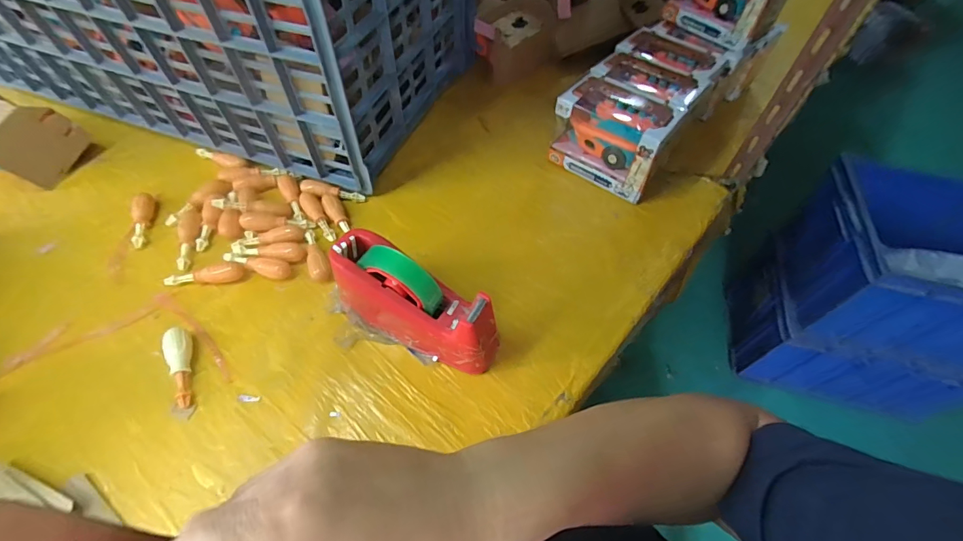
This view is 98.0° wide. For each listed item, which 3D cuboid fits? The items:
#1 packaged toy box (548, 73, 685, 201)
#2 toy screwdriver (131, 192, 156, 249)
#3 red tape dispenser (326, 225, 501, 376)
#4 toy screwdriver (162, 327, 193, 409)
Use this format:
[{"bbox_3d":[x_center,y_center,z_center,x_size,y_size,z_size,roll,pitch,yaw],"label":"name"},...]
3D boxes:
[{"bbox_3d":[0.205,-0.213,0.652,0.166,0.116,0.112,32,61,17],"label":"packaged toy box"},{"bbox_3d":[-0.480,-0.071,0.593,0.027,0.021,0.092,-16,59,-14],"label":"toy screwdriver"},{"bbox_3d":[-0.075,0.038,0.473,0.198,0.118,0.069,27,59,14],"label":"red tape dispenser"},{"bbox_3d":[-0.337,0.106,0.470,0.024,0.023,0.093,-23,61,-17],"label":"toy screwdriver"}]

